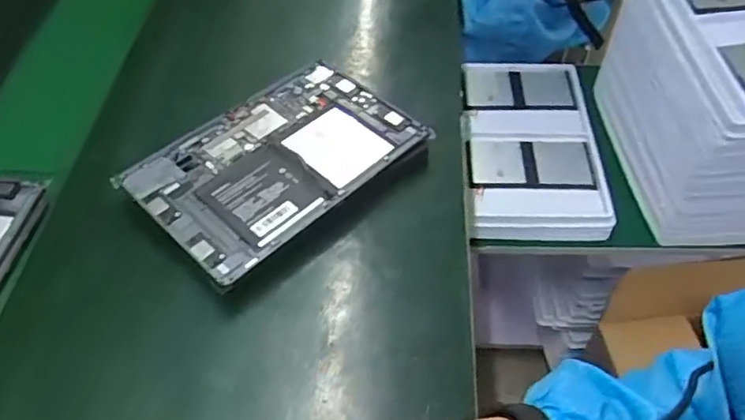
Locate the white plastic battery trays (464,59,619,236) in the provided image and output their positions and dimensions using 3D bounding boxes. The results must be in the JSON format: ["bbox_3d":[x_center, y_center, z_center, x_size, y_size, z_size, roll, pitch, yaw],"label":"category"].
[{"bbox_3d":[0.227,-0.096,0.889,0.185,0.064,0.312,0,52,4],"label":"white plastic battery trays"}]

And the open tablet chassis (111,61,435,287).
[{"bbox_3d":[-0.086,-0.048,0.578,0.174,0.012,0.249,38,60,25],"label":"open tablet chassis"}]

